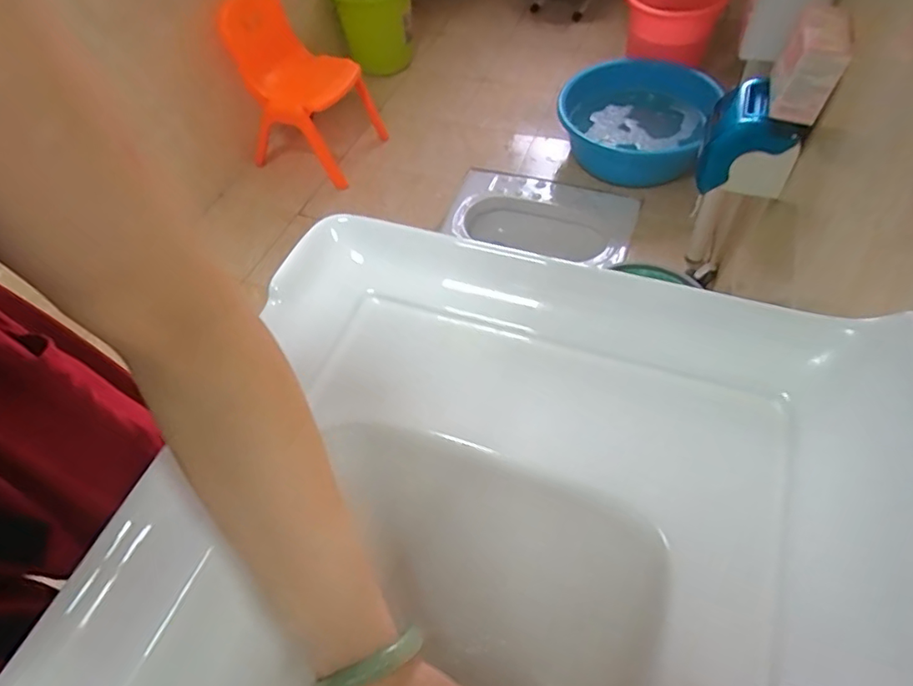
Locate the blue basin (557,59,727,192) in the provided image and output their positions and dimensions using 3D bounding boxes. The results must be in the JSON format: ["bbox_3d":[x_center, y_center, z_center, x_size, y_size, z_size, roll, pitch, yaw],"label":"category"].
[{"bbox_3d":[0.568,-0.695,1.744,0.459,0.237,0.459,-2,54,3],"label":"blue basin"}]

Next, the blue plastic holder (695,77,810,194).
[{"bbox_3d":[0.477,-0.322,0.922,0.129,0.192,0.114,17,58,16],"label":"blue plastic holder"}]

